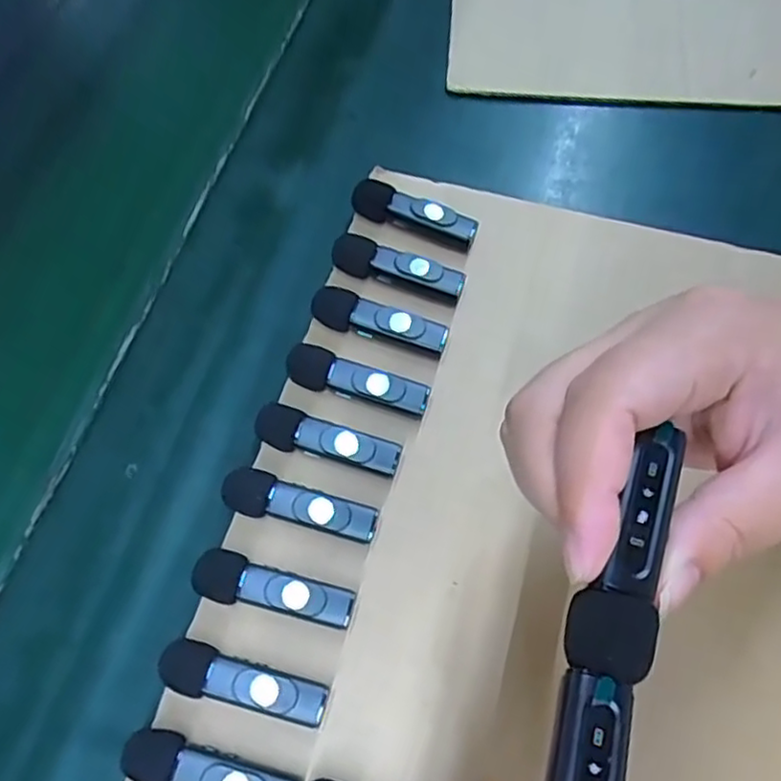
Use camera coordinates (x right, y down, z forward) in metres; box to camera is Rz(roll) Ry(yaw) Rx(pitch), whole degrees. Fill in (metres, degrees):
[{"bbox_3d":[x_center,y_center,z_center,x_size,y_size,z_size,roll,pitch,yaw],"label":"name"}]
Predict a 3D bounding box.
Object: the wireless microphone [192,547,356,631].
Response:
[{"bbox_3d":[-0.046,0.080,0.272,0.063,0.015,0.019,16,67,10],"label":"wireless microphone"}]

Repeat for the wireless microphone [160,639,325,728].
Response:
[{"bbox_3d":[-0.055,0.111,0.259,0.063,0.015,0.018,15,67,9],"label":"wireless microphone"}]

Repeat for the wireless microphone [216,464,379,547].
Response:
[{"bbox_3d":[-0.038,0.049,0.287,0.064,0.015,0.019,17,67,10],"label":"wireless microphone"}]

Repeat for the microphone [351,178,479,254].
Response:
[{"bbox_3d":[0.012,-0.088,0.346,0.063,0.016,0.016,21,68,12],"label":"microphone"}]

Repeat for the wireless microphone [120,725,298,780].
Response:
[{"bbox_3d":[-0.063,0.138,0.247,0.063,0.016,0.017,12,67,8],"label":"wireless microphone"}]

